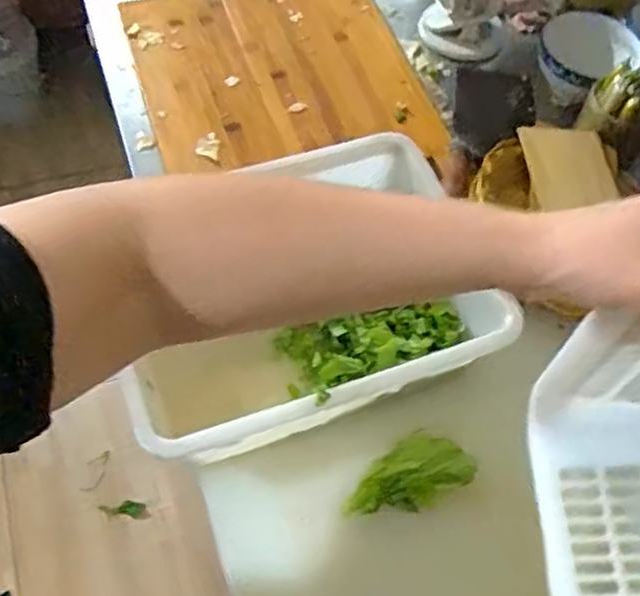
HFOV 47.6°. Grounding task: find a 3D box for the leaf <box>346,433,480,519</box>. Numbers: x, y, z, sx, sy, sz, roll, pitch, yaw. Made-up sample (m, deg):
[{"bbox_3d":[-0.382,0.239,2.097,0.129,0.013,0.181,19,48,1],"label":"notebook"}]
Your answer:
[{"bbox_3d":[0.072,0.154,0.623,0.108,0.029,0.059,-23,62,-17],"label":"leaf"}]

